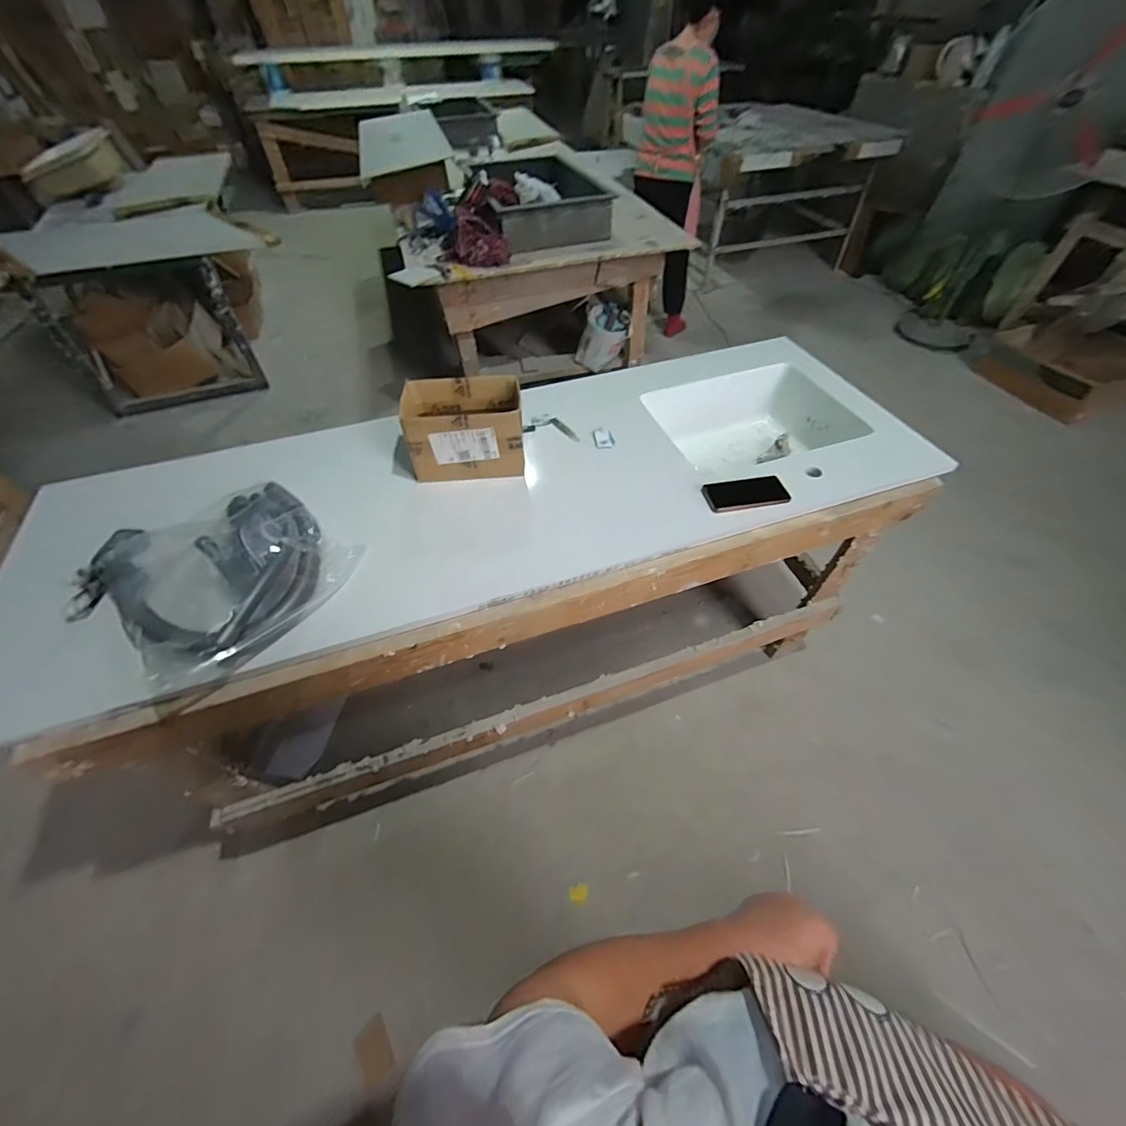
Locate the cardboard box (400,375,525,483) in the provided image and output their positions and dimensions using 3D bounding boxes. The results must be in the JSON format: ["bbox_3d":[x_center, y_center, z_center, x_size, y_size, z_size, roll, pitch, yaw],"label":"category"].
[{"bbox_3d":[-0.204,-0.281,1.025,0.230,0.169,0.144,-4,51,-3],"label":"cardboard box"}]

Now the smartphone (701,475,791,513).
[{"bbox_3d":[0.380,-0.146,0.999,0.184,0.015,0.077,-8,64,-10],"label":"smartphone"}]

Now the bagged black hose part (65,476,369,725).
[{"bbox_3d":[-0.606,0.007,0.838,0.389,0.120,0.371,35,59,25],"label":"bagged black hose part"}]

